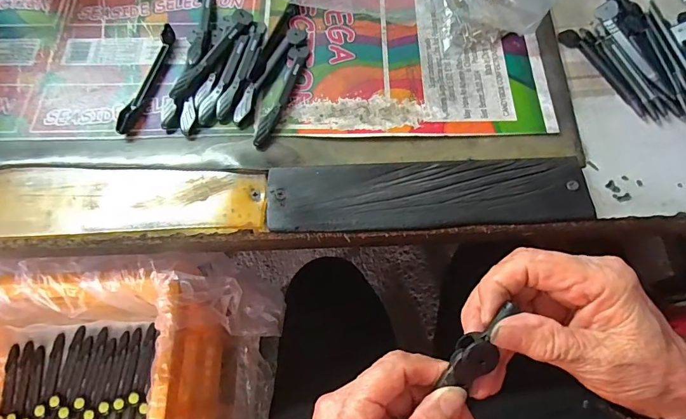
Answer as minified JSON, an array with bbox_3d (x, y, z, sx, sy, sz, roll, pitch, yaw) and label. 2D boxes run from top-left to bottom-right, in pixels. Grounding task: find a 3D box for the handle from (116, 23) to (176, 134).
[{"bbox_3d":[-0.161,-0.108,0.331,0.009,0.014,0.107,9,66,5],"label":"handle"}]

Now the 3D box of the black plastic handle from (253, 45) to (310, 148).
[{"bbox_3d":[-0.050,-0.096,0.324,0.015,0.011,0.107,14,67,7],"label":"black plastic handle"}]

